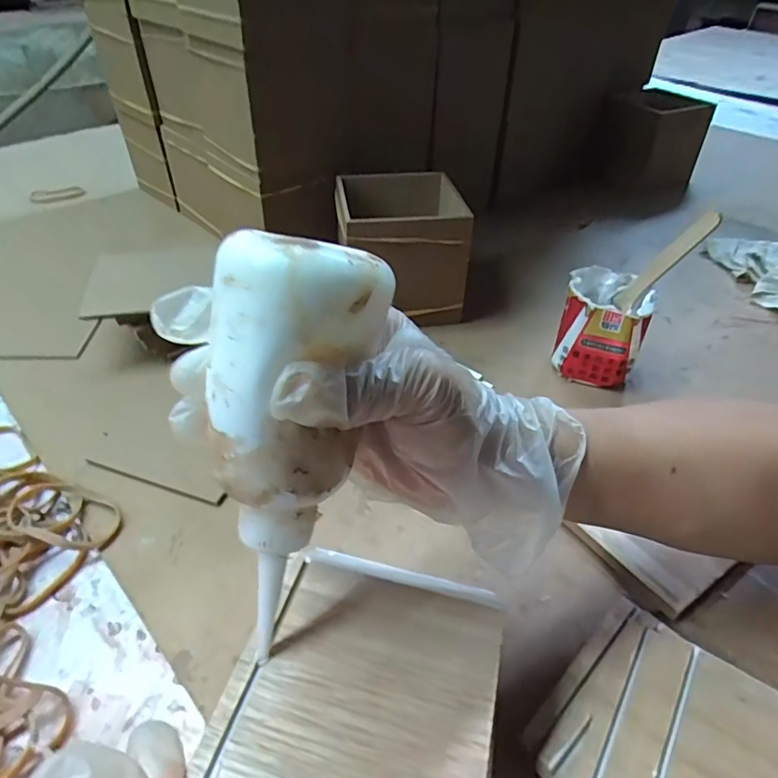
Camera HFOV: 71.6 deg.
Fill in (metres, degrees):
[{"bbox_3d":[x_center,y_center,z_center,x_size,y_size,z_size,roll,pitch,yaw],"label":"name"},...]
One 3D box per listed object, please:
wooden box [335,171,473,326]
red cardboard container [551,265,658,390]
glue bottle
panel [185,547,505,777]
[{"bbox_3d":[0.007,-0.135,0.523,0.109,0.108,0.113,-5,42,-9],"label":"wooden box"},{"bbox_3d":[0.181,-0.050,0.460,0.070,0.080,0.068,17,42,15],"label":"red cardboard container"},{"bbox_3d":[-0.038,0.023,0.198,0.047,0.152,0.038,14,22,12],"label":"glue bottle"},{"bbox_3d":[-0.010,0.125,0.227,0.107,0.004,0.112,12,41,9],"label":"panel"}]

